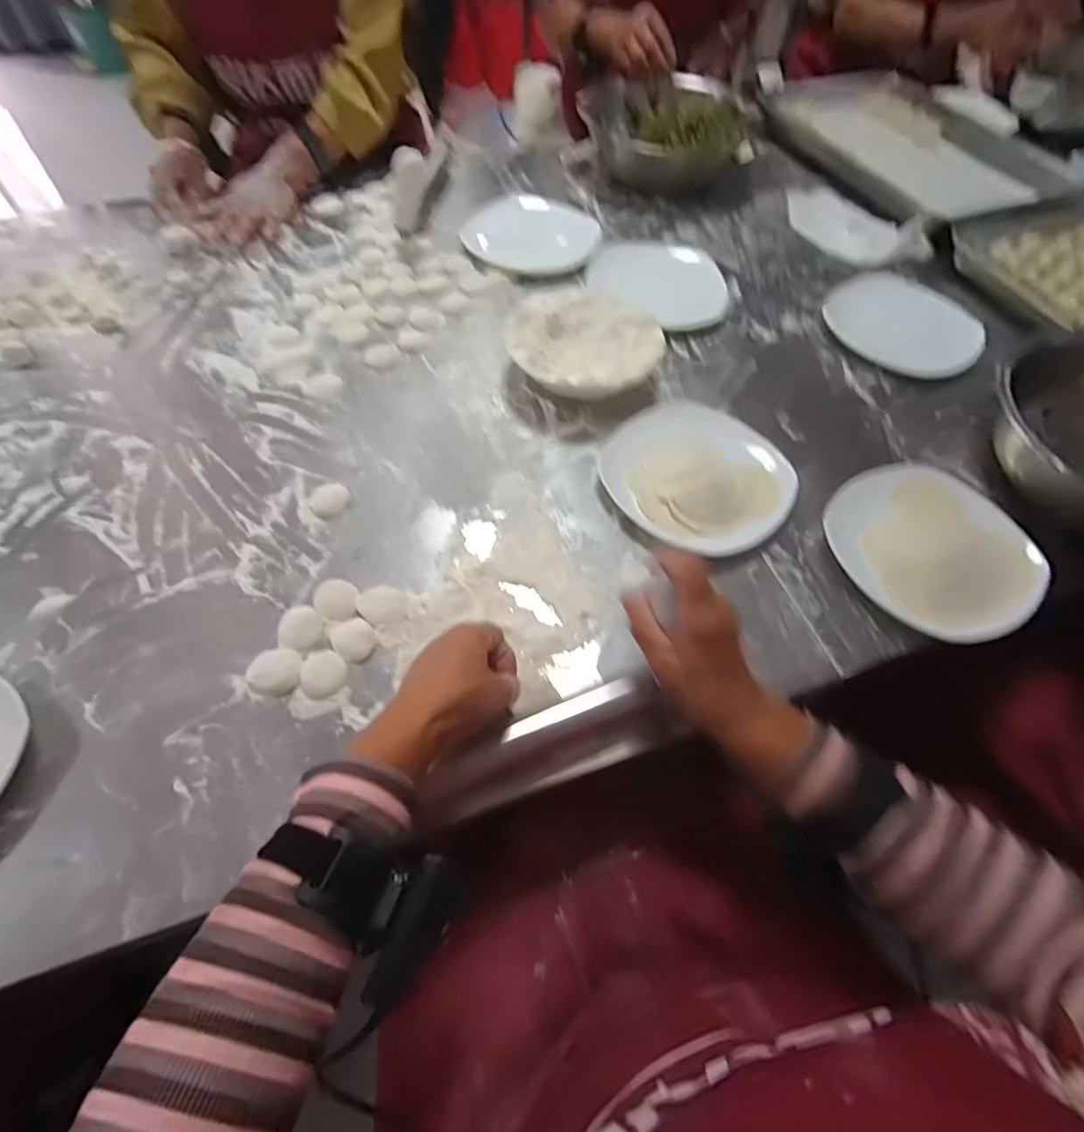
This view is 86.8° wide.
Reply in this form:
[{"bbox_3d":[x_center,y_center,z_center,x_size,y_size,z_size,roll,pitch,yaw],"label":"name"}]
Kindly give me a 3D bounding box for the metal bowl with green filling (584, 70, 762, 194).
[{"bbox_3d":[0.222,-0.715,0.939,0.257,0.100,0.228,16,59,7],"label":"metal bowl with green filling"}]

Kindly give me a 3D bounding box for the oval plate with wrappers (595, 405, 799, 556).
[{"bbox_3d":[0.157,-0.098,0.585,0.178,0.031,0.189,-33,66,-20],"label":"oval plate with wrappers"}]

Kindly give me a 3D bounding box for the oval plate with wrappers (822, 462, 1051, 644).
[{"bbox_3d":[0.372,-0.023,0.544,0.184,0.039,0.182,-28,64,-18],"label":"oval plate with wrappers"}]

